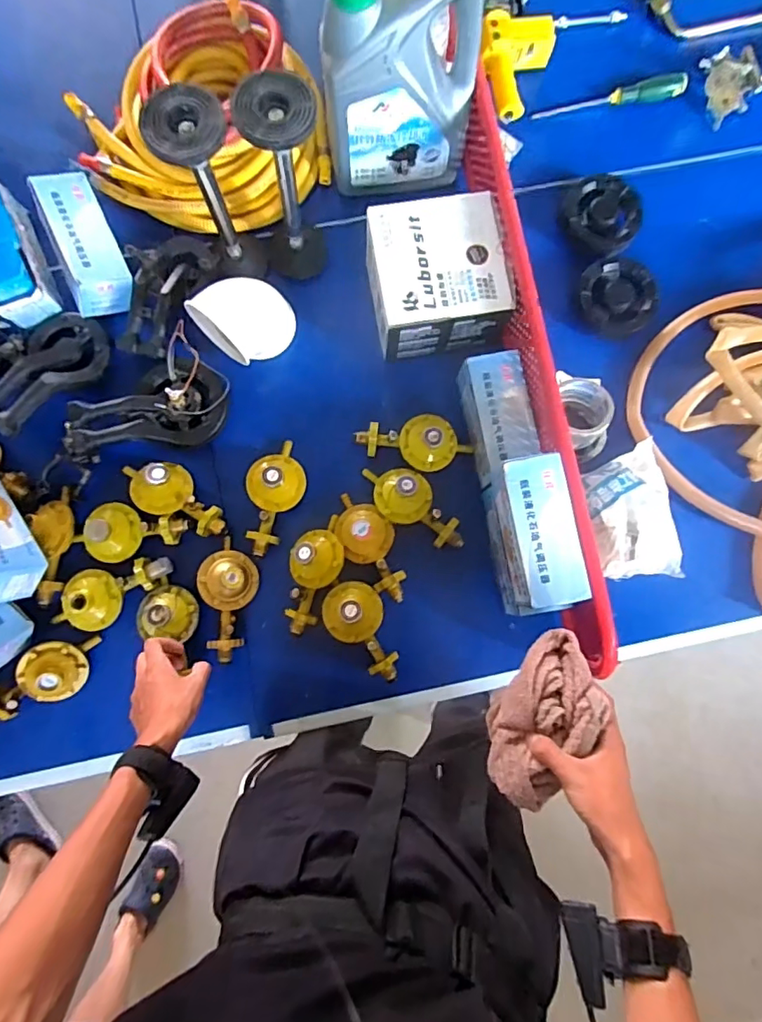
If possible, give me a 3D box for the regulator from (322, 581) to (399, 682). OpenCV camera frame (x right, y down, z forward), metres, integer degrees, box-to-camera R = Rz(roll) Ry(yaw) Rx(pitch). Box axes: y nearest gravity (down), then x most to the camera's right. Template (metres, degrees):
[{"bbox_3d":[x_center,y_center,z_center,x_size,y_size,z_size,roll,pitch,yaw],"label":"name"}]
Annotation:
[{"bbox_3d":[-0.031,0.170,0.741,0.084,0.053,0.147,-17,81,-2],"label":"regulator"}]

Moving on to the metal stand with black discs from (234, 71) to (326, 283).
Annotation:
[{"bbox_3d":[-0.123,-0.425,0.721,0.099,0.266,0.087,-20,81,-3],"label":"metal stand with black discs"}]

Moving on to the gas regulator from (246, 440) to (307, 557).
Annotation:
[{"bbox_3d":[-0.152,-0.022,0.768,0.081,0.058,0.171,4,81,1],"label":"gas regulator"}]

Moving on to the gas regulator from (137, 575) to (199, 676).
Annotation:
[{"bbox_3d":[-0.296,0.137,0.736,0.078,0.045,0.076,7,79,1],"label":"gas regulator"}]

